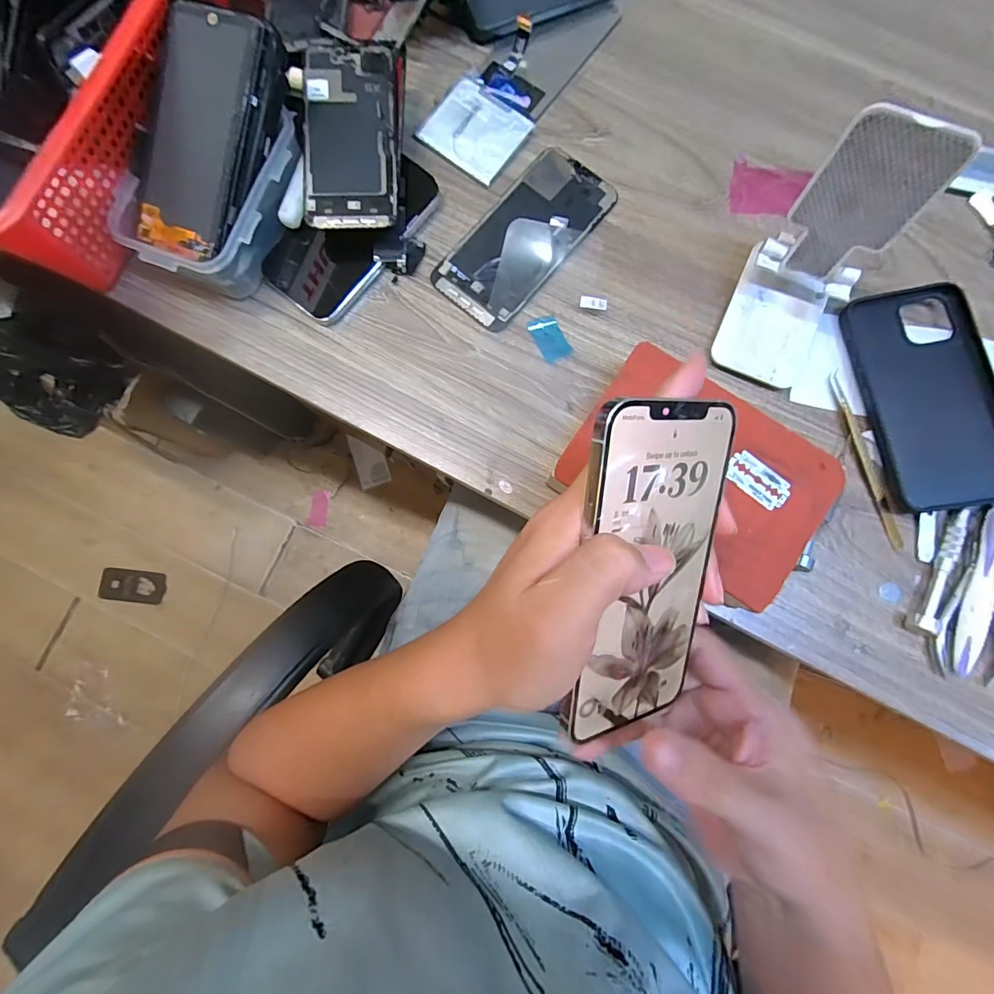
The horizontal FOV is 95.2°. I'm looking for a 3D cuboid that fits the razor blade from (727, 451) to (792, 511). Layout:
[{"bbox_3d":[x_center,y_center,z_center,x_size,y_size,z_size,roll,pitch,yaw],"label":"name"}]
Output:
[{"bbox_3d":[0.171,-0.011,0.295,0.042,0.004,0.024,38,84,6],"label":"razor blade"}]

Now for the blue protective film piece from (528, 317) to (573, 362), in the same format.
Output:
[{"bbox_3d":[0.041,-0.124,0.353,0.022,0.004,0.037,-25,82,-2],"label":"blue protective film piece"}]

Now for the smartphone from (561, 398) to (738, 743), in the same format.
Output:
[{"bbox_3d":[0.069,0.036,0.204,0.078,0.005,0.154,-7,108,-29],"label":"smartphone"}]

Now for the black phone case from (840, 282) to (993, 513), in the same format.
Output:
[{"bbox_3d":[0.310,-0.073,0.326,0.079,0.020,0.160,-8,82,0],"label":"black phone case"}]

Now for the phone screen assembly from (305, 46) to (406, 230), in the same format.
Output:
[{"bbox_3d":[-0.107,-0.267,0.339,0.070,0.009,0.140,1,86,-2],"label":"phone screen assembly"}]

